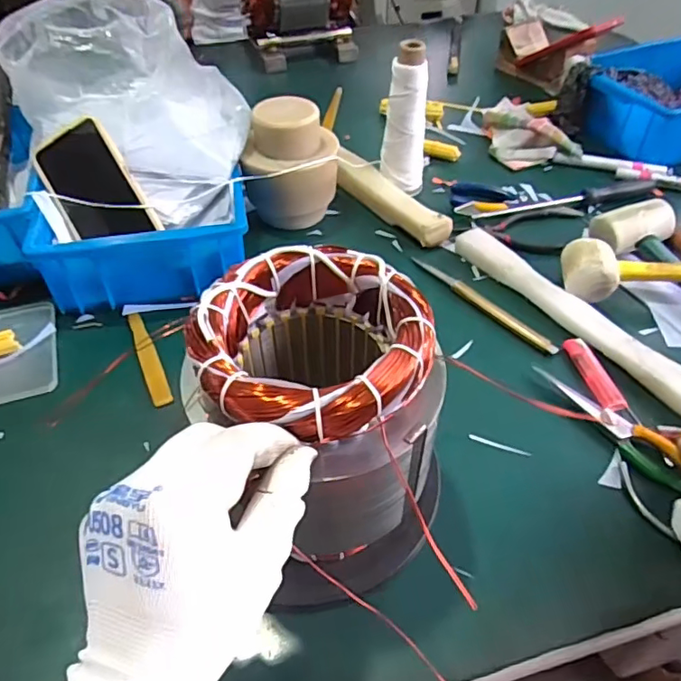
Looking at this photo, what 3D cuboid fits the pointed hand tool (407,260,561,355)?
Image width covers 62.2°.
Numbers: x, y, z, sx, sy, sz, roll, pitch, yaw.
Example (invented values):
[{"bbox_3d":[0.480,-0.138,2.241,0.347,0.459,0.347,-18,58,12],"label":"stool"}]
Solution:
[{"bbox_3d":[0.137,-0.041,0.562,0.013,0.011,0.180,-30,52,-26],"label":"pointed hand tool"}]

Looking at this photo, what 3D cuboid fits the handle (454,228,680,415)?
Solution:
[{"bbox_3d":[0.223,-0.027,0.540,0.030,0.031,0.294,-26,51,-23],"label":"handle"}]

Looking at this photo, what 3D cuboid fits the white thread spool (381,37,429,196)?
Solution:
[{"bbox_3d":[0.076,-0.255,0.661,0.053,0.159,0.040,5,46,5],"label":"white thread spool"}]

